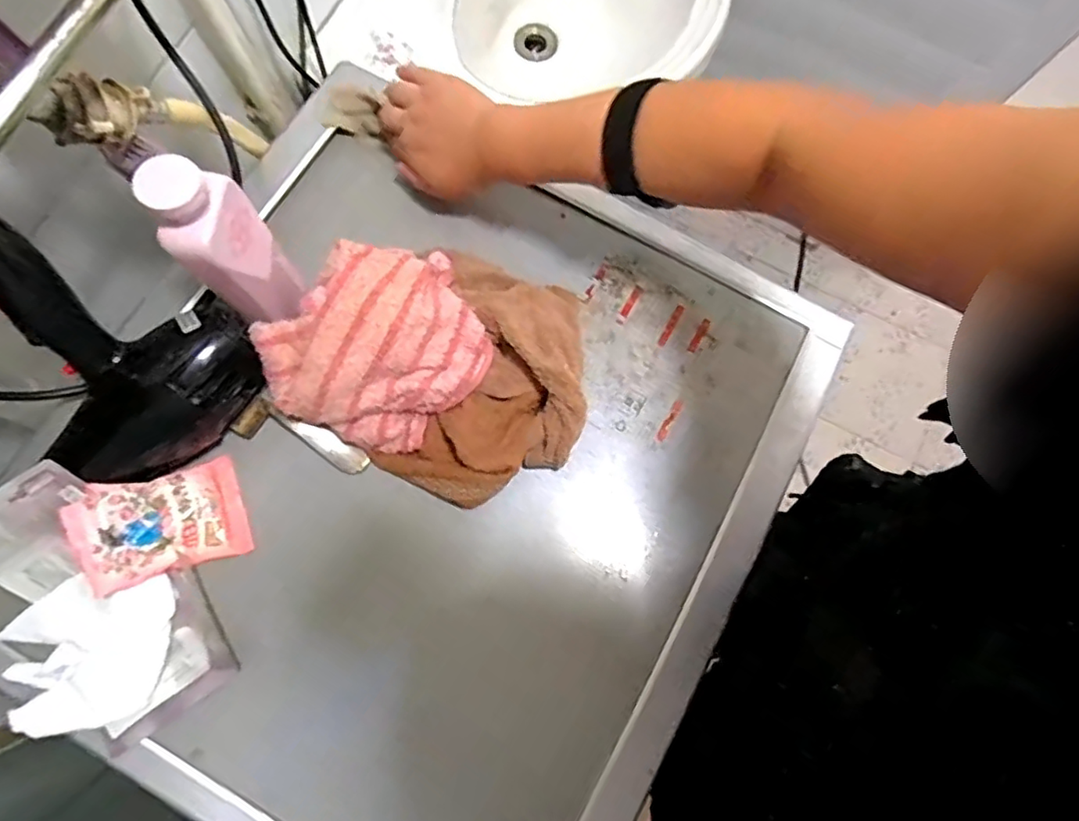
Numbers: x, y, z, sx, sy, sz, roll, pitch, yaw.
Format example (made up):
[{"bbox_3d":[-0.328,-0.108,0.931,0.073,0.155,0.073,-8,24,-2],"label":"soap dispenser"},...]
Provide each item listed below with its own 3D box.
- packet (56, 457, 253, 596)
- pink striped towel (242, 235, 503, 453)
[{"bbox_3d":[-0.279,0.084,0.450,0.108,0.013,0.074,-14,90,-37],"label":"packet"},{"bbox_3d":[-0.118,-0.048,0.466,0.140,0.084,0.170,38,80,6],"label":"pink striped towel"}]

